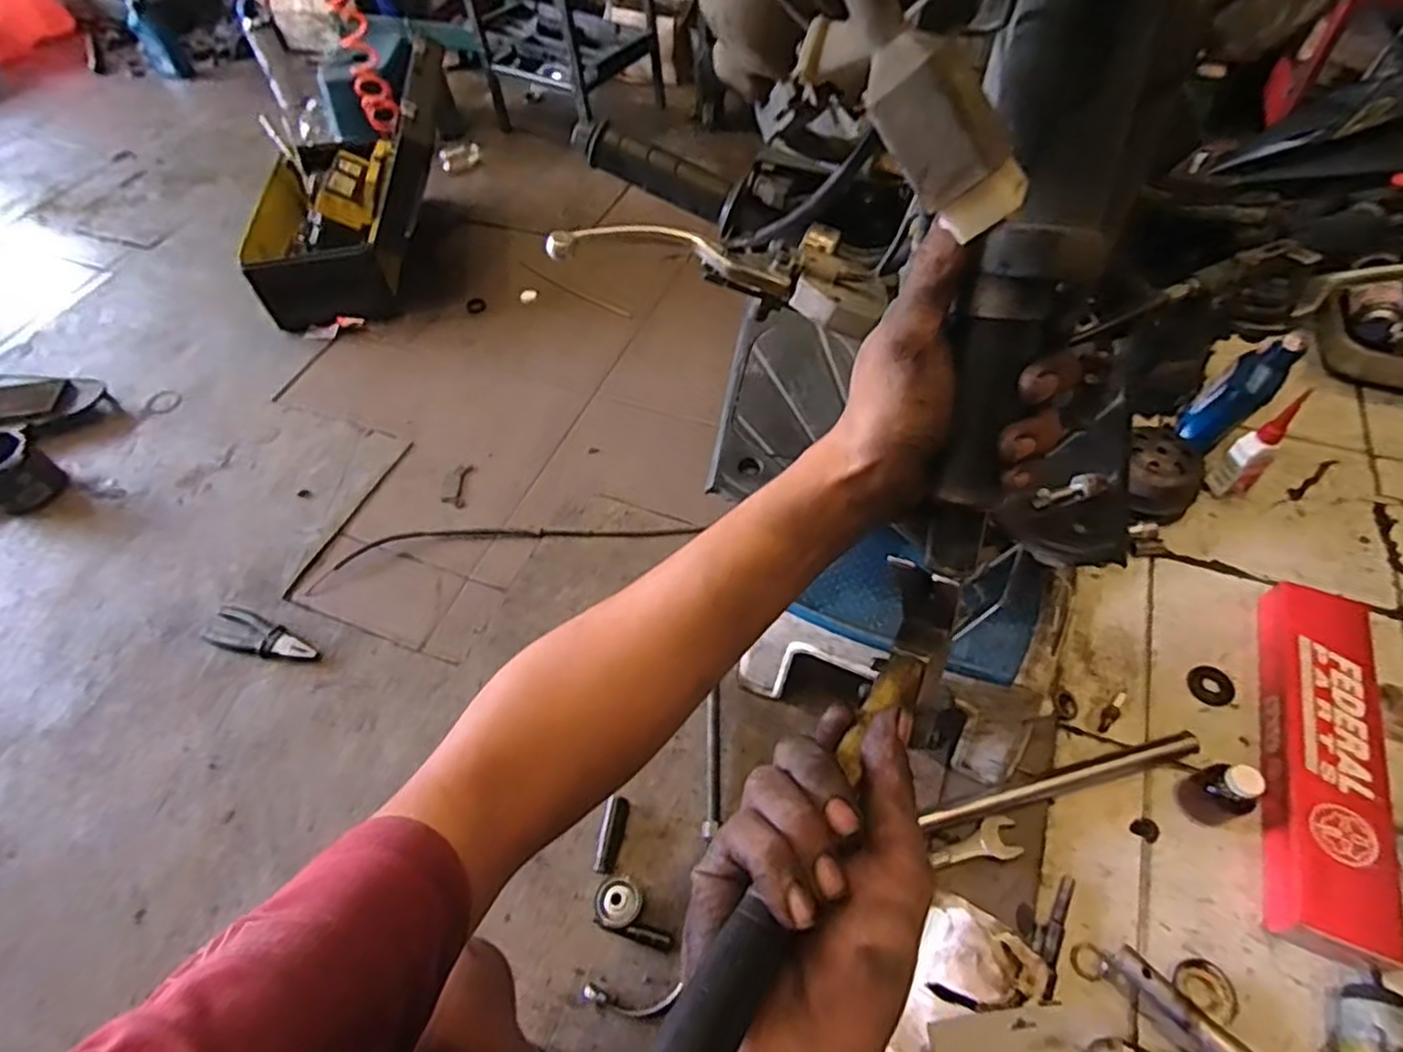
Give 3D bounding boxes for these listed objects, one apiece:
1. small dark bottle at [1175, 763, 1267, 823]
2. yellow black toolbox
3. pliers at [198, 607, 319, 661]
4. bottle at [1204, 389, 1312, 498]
[{"bbox_3d":[0.554,0.285,0.761,0.044,0.095,0.052,-10,54,-4],"label":"small dark bottle"},{"bbox_3d":[-0.651,-0.664,1.371,0.410,0.304,0.450,-11,54,-5],"label":"yellow black toolbox"},{"bbox_3d":[-0.594,0.154,0.963,0.179,0.023,0.056,15,56,13],"label":"pliers"},{"bbox_3d":[0.768,-0.104,0.988,0.046,0.157,0.054,-34,59,-20],"label":"bottle"}]

